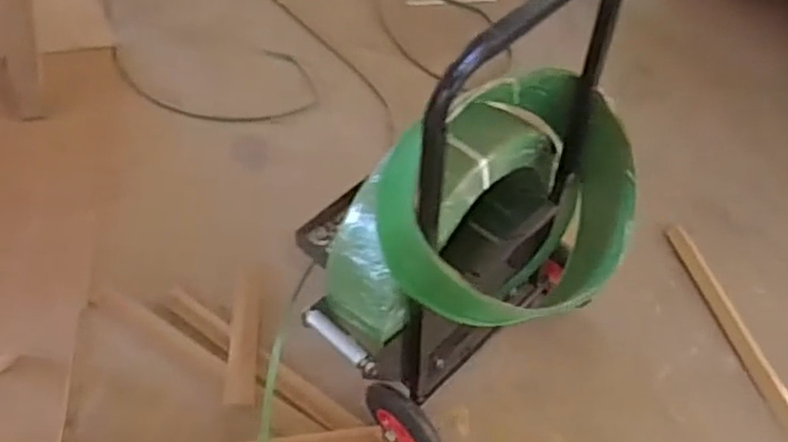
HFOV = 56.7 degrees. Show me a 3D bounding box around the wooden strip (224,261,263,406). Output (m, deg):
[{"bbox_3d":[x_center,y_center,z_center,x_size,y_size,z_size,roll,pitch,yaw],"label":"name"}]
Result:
[{"bbox_3d":[-0.347,0.263,1.709,0.071,0.018,0.323,-3,67,7],"label":"wooden strip"}]

